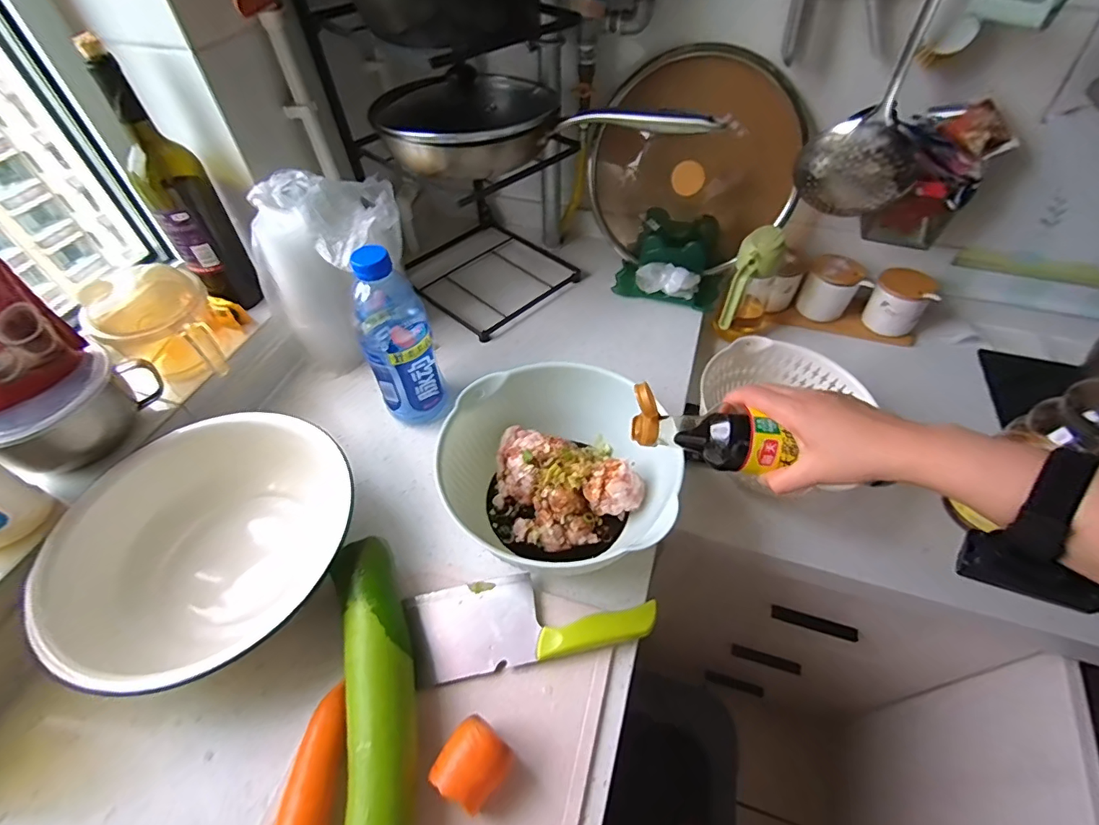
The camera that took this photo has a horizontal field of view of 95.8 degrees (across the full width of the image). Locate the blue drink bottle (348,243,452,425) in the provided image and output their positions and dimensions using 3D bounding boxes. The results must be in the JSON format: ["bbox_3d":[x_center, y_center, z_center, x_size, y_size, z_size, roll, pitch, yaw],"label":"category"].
[{"bbox_3d":[-0.185,-0.090,0.617,0.078,0.245,0.085,-12,51,-9],"label":"blue drink bottle"}]

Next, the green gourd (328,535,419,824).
[{"bbox_3d":[-0.147,0.295,0.401,0.070,0.068,0.378,-8,51,-6],"label":"green gourd"}]

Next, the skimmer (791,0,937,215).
[{"bbox_3d":[0.432,-0.440,0.596,0.145,0.409,0.066,18,53,15],"label":"skimmer"}]

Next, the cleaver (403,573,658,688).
[{"bbox_3d":[-0.019,0.205,0.506,0.237,0.017,0.087,-10,51,-7],"label":"cleaver"}]

